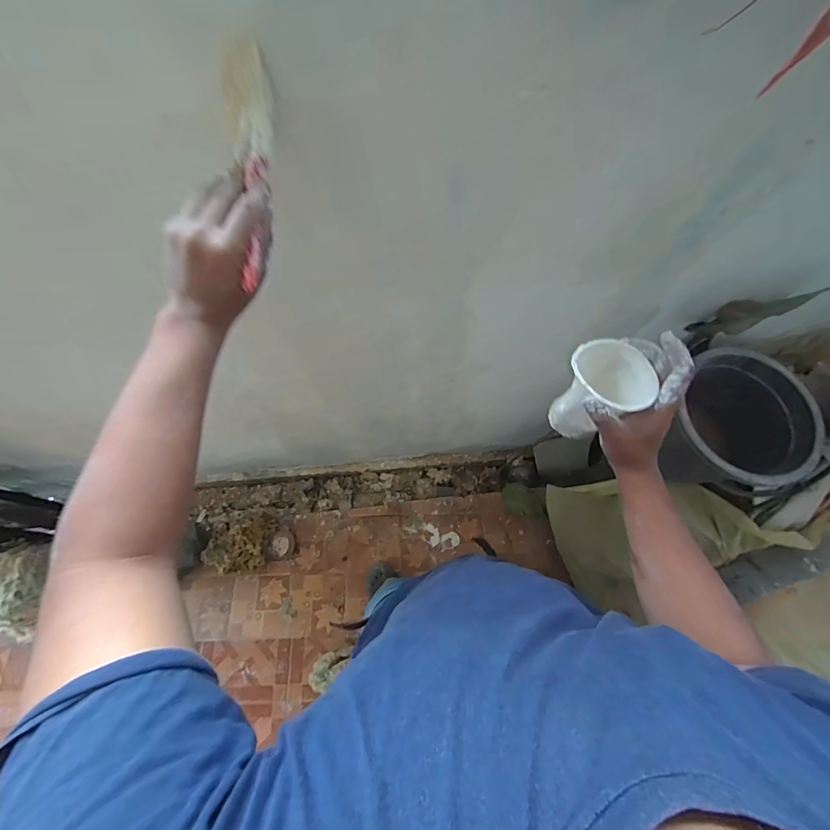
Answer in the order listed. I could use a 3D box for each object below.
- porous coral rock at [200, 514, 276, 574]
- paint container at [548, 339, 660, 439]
[{"bbox_3d":[-0.612,0.468,1.405,0.230,0.123,0.180,-19,70,-7],"label":"porous coral rock"},{"bbox_3d":[0.208,-0.030,0.451,0.087,0.098,0.084,0,68,0],"label":"paint container"}]

